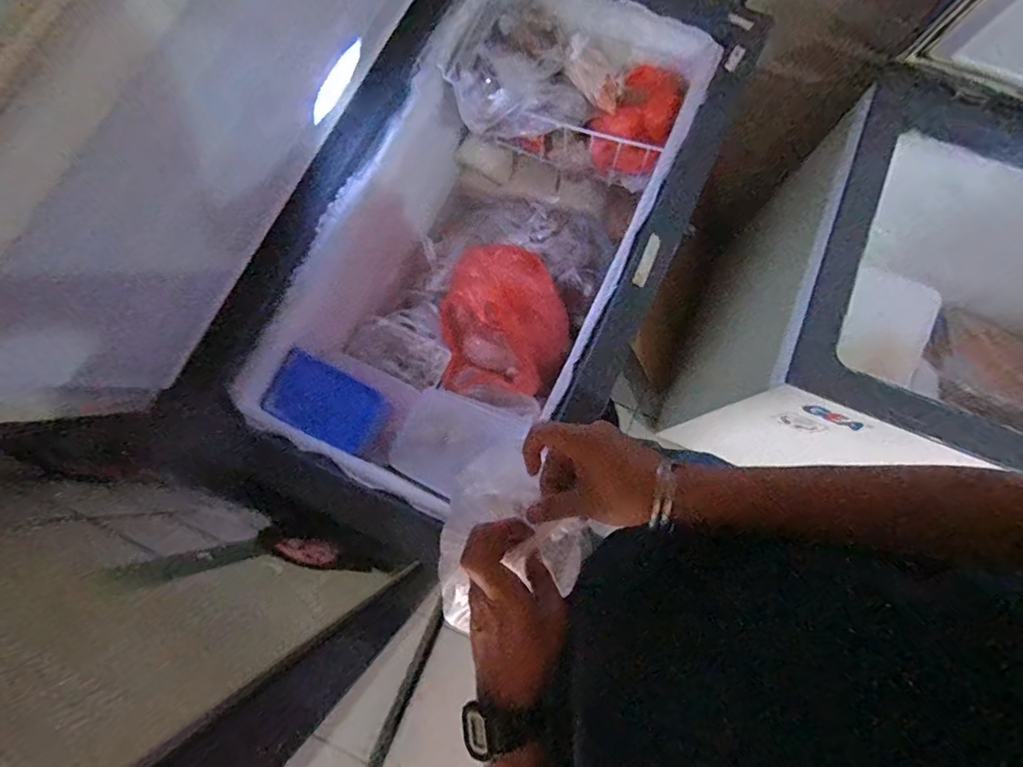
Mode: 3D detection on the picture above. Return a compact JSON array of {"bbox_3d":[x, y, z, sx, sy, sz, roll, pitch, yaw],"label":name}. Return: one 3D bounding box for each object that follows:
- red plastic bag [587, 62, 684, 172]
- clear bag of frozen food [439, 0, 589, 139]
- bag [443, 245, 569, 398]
[{"bbox_3d":[0.240,-0.501,0.945,0.135,0.109,0.173,28,80,6],"label":"red plastic bag"},{"bbox_3d":[0.009,-0.550,0.903,0.216,0.083,0.215,-27,79,-5],"label":"clear bag of frozen food"},{"bbox_3d":[-0.013,-0.148,1.007,0.260,0.159,0.323,1,78,1],"label":"bag"}]

